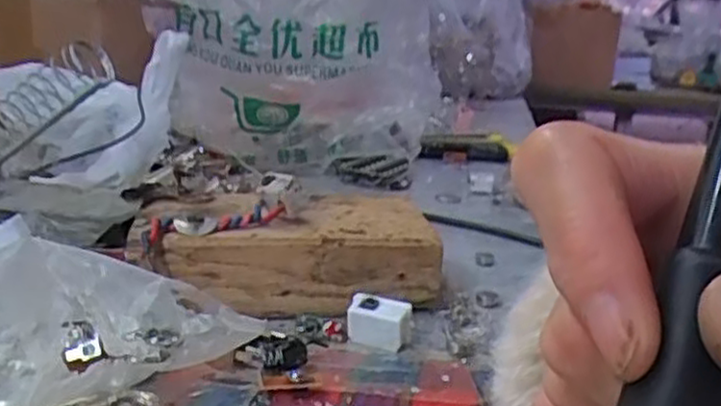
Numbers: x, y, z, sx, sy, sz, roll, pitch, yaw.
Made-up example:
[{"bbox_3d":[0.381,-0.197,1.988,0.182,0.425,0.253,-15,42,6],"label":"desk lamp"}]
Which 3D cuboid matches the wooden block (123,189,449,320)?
[{"bbox_3d":[-0.038,0.024,0.377,0.144,0.043,0.078,-1,16,-14],"label":"wooden block"}]

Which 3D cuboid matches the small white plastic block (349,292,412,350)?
[{"bbox_3d":[0.008,0.051,0.329,0.026,0.018,0.012,9,17,22],"label":"small white plastic block"}]

